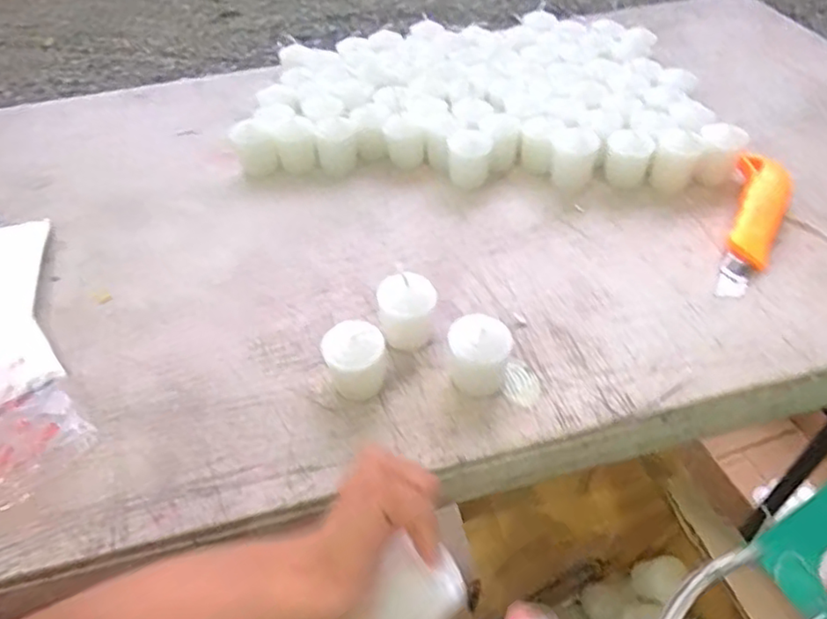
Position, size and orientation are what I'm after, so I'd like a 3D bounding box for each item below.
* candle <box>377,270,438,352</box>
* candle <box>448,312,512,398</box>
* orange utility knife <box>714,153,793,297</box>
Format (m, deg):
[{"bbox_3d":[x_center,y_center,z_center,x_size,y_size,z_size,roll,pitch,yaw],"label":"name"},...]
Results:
[{"bbox_3d":[-0.004,0.005,0.409,0.037,0.051,0.033,-8,47,-6],"label":"candle"},{"bbox_3d":[0.041,0.031,0.382,0.036,0.054,0.030,4,47,6],"label":"candle"},{"bbox_3d":[0.274,-0.070,0.487,0.042,0.025,0.155,18,50,18],"label":"orange utility knife"}]

